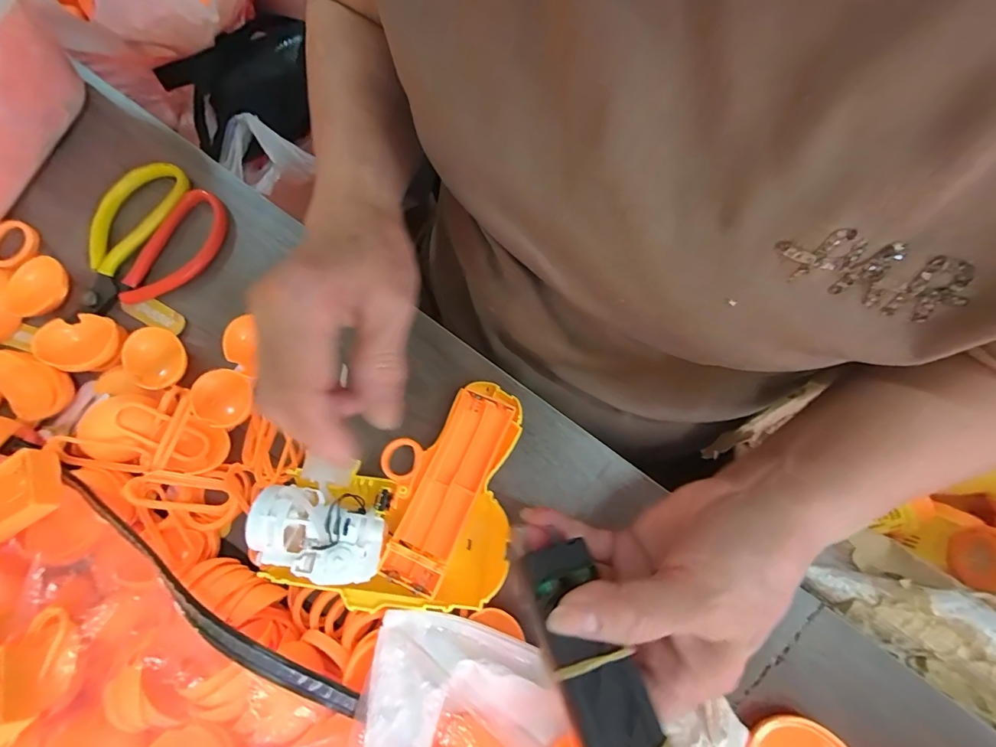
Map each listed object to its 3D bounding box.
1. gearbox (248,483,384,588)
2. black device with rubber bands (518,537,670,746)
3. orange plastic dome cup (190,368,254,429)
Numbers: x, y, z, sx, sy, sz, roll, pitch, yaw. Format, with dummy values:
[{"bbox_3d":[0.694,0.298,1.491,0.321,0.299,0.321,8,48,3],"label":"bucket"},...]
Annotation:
[{"bbox_3d":[-0.096,0.088,0.235,0.067,0.032,0.044,8,79,4],"label":"gearbox"},{"bbox_3d":[0.040,0.120,0.160,0.031,0.012,0.108,-22,61,-6],"label":"black device with rubber bands"},{"bbox_3d":[-0.176,0.017,0.274,0.033,0.010,0.041,-37,79,-5],"label":"orange plastic dome cup"}]

